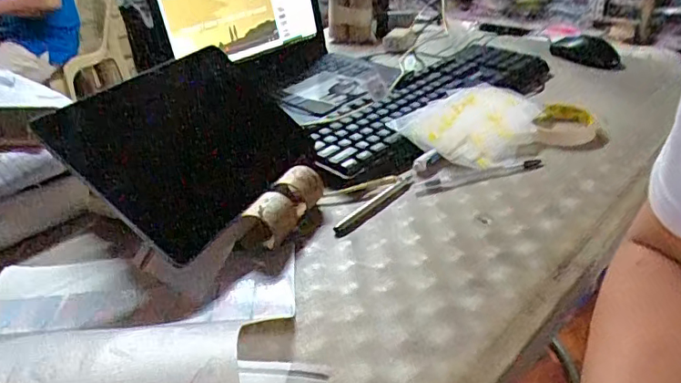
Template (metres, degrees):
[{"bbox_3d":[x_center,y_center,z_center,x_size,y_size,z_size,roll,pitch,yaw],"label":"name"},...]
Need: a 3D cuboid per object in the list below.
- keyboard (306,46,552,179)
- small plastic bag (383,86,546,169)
[{"bbox_3d":[0.127,-0.124,0.744,0.438,0.032,0.143,-29,38,-35],"label":"keyboard"},{"bbox_3d":[0.178,-0.089,0.687,0.144,0.029,0.197,24,40,39],"label":"small plastic bag"}]

